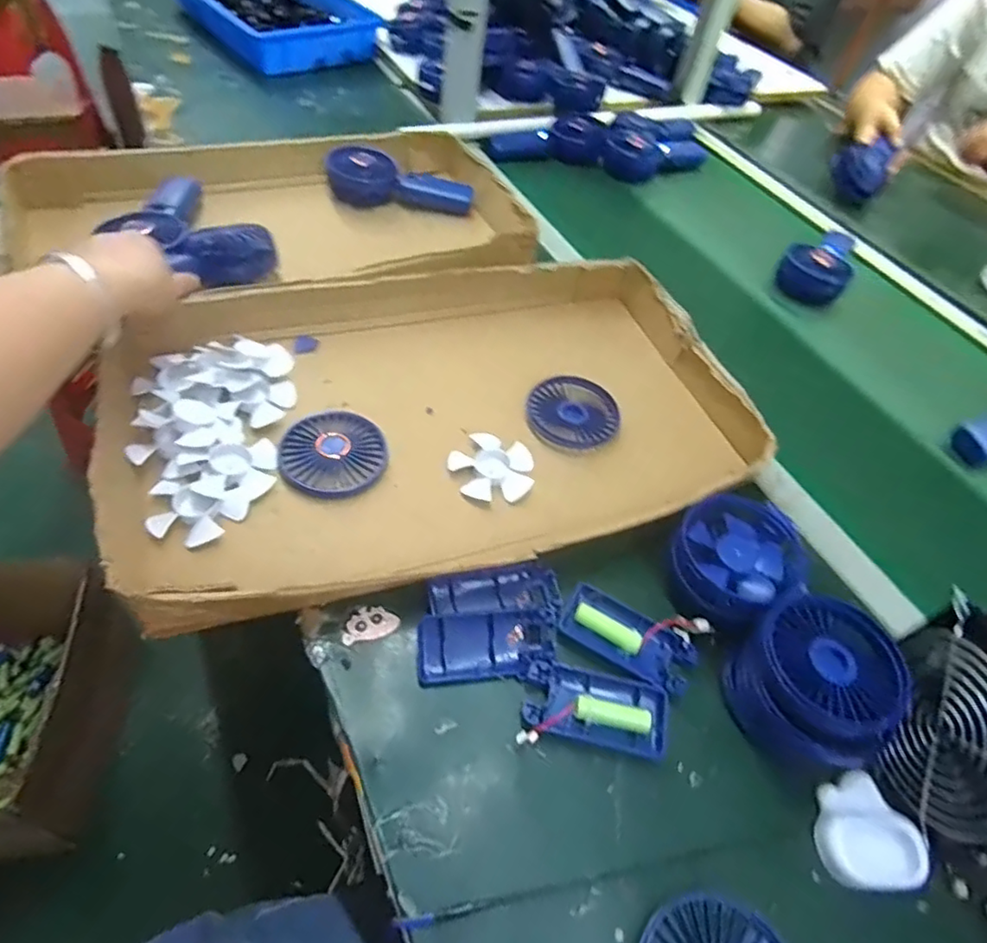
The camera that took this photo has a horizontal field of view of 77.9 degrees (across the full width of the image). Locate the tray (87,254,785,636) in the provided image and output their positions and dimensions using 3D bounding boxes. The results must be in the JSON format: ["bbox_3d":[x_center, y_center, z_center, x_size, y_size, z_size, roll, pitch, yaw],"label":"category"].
[{"bbox_3d":[-0.044,-0.059,0.530,0.521,0.053,0.319,-9,54,-17],"label":"tray"}]

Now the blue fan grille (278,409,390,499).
[{"bbox_3d":[-0.132,-0.017,0.506,0.084,0.018,0.081,5,51,-6],"label":"blue fan grille"}]

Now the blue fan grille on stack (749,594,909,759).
[{"bbox_3d":[0.215,0.125,0.388,0.084,0.025,0.092,5,51,-6],"label":"blue fan grille on stack"}]

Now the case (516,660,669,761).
[{"bbox_3d":[0.067,0.157,0.400,0.093,0.011,0.048,12,51,-1],"label":"case"}]

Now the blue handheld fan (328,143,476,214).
[{"bbox_3d":[-0.116,-0.366,0.776,0.179,0.052,0.062,14,52,5],"label":"blue handheld fan"}]

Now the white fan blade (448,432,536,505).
[{"bbox_3d":[-0.001,-0.005,0.519,0.069,0.012,0.070,5,51,-6],"label":"white fan blade"}]

